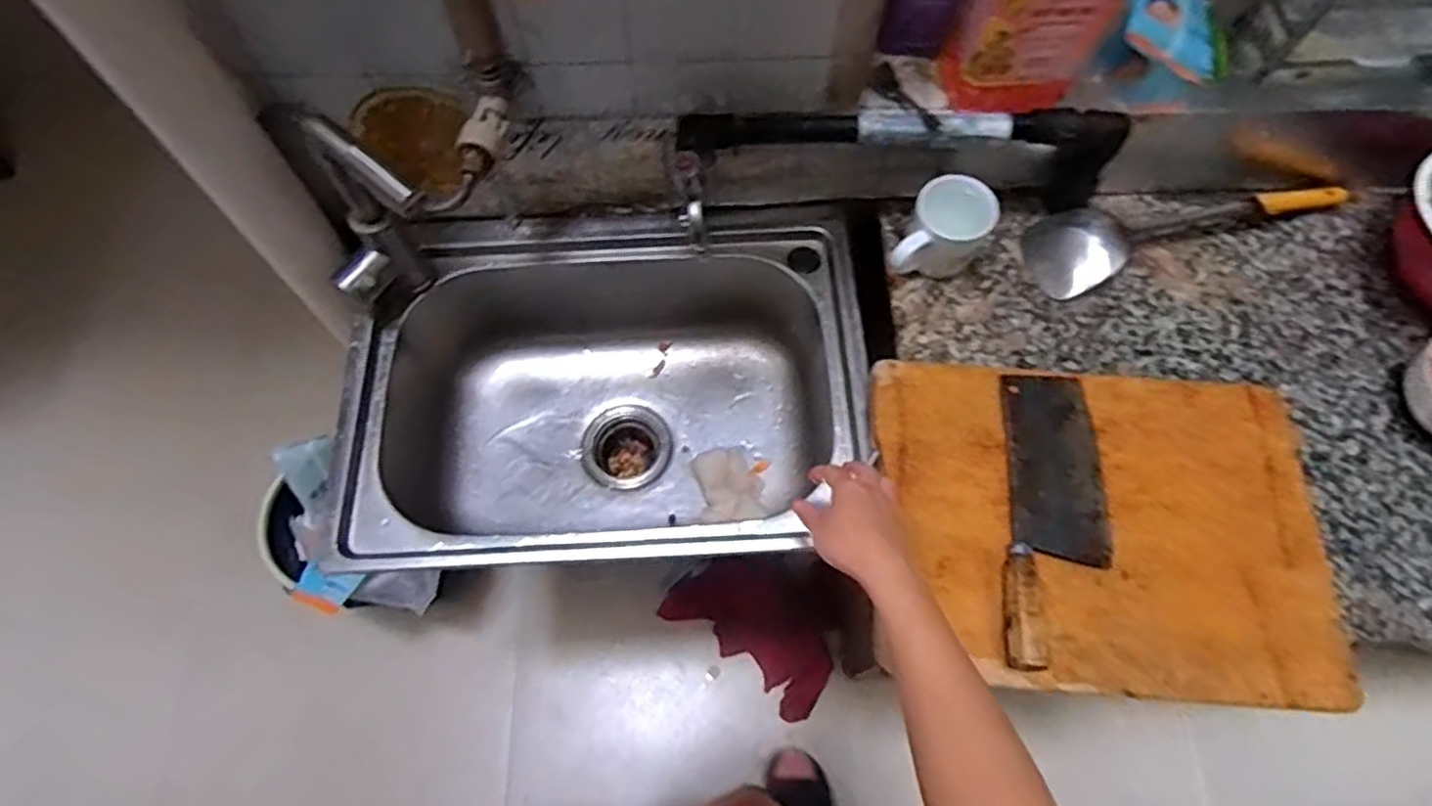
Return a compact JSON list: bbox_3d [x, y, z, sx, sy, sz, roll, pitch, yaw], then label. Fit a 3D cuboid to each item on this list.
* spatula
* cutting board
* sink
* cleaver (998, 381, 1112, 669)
[{"bbox_3d":[0.520,-0.188,0.803,0.368,0.037,0.093,-10,66,-5],"label":"spatula"},{"bbox_3d":[0.346,0.105,0.664,0.388,0.019,0.293,4,65,1],"label":"cutting board"},{"bbox_3d":[-0.113,0.002,0.836,0.531,0.198,0.377,-6,65,-4],"label":"sink"},{"bbox_3d":[0.305,0.095,0.657,0.091,0.027,0.277,9,65,4],"label":"cleaver"}]

